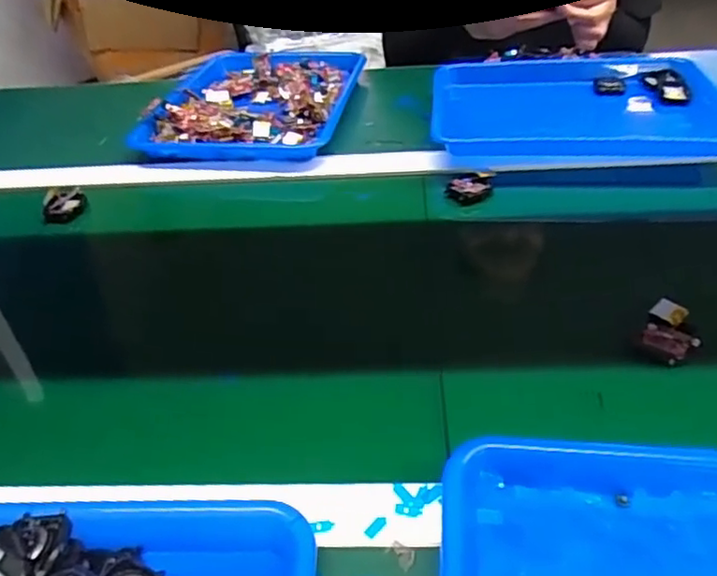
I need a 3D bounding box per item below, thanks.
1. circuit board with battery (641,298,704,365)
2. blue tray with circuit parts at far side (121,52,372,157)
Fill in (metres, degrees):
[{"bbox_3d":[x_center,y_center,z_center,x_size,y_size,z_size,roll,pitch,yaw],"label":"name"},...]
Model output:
[{"bbox_3d":[0.242,0.034,0.477,0.037,0.011,0.057,19,47,24],"label":"circuit board with battery"},{"bbox_3d":[-0.134,-0.264,0.850,0.248,0.032,0.303,4,43,10],"label":"blue tray with circuit parts at far side"}]

